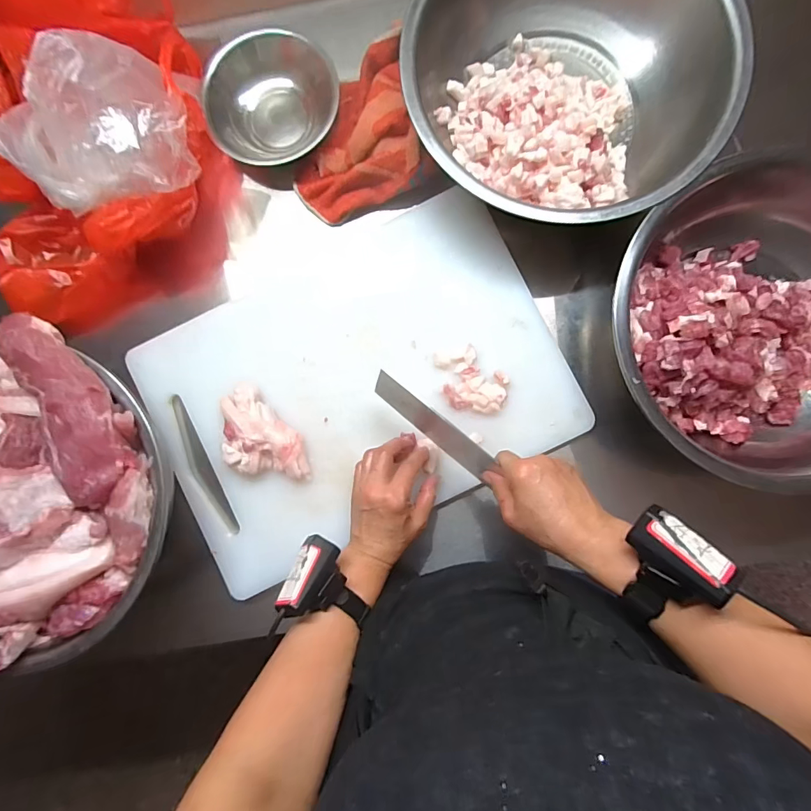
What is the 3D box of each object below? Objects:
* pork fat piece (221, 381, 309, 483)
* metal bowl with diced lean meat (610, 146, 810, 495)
[{"bbox_3d":[-0.172,0.044,0.506,0.079,0.034,0.128,-44,86,0],"label":"pork fat piece"},{"bbox_3d":[0.383,-0.081,0.473,0.337,0.111,0.318,0,87,2],"label":"metal bowl with diced lean meat"}]

